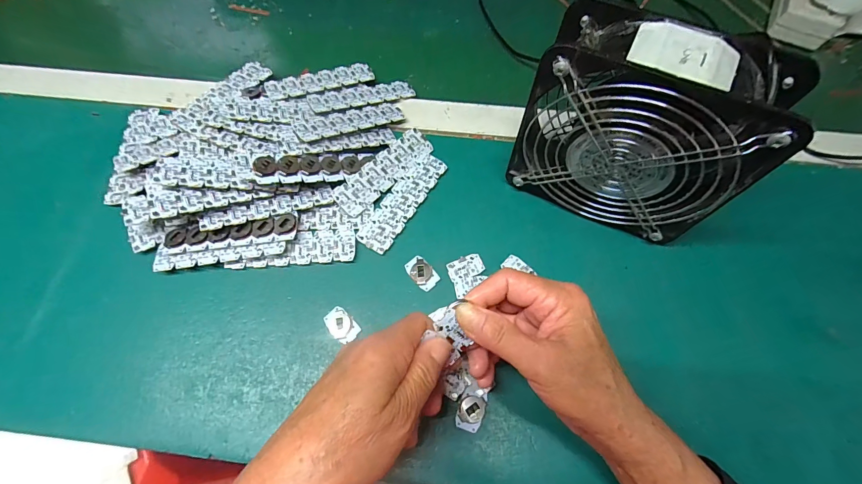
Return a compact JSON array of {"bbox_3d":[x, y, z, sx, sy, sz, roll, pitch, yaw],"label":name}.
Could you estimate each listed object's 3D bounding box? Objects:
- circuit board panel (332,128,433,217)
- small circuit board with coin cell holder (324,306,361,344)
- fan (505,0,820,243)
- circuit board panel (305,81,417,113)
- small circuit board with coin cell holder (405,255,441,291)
[{"bbox_3d":[-0.042,-0.066,0.342,0.031,0.004,0.105,46,69,0],"label":"circuit board panel"},{"bbox_3d":[-0.070,0.065,0.290,0.019,0.005,0.029,-38,70,-16],"label":"small circuit board with coin cell holder"},{"bbox_3d":[0.142,-0.073,0.275,0.146,0.151,0.057,23,67,11],"label":"fan"},{"bbox_3d":[-0.068,-0.147,0.376,0.106,0.005,0.030,-19,66,-22],"label":"circuit board panel"},{"bbox_3d":[-0.007,0.025,0.308,0.019,0.004,0.030,-34,69,-15],"label":"small circuit board with coin cell holder"}]

